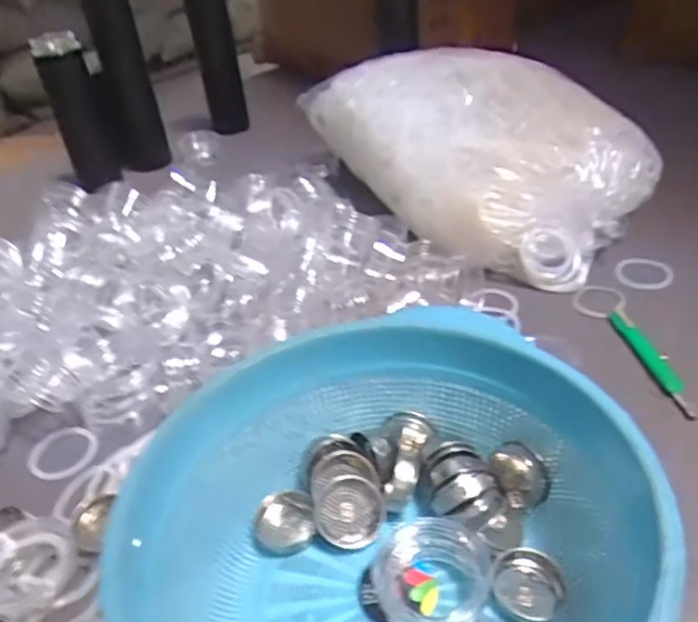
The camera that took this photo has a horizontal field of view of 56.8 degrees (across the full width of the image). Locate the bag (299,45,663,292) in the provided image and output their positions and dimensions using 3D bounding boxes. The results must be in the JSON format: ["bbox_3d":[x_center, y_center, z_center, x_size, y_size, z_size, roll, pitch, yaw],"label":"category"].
[{"bbox_3d":[0.157,-0.221,0.830,0.264,0.160,0.461,-20,38,-17],"label":"bag"}]

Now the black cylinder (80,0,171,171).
[{"bbox_3d":[-0.350,-0.375,0.987,0.075,0.311,0.057,-20,38,-17],"label":"black cylinder"}]

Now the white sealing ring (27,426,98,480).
[{"bbox_3d":[-0.260,0.128,0.583,0.059,0.010,0.053,5,38,15],"label":"white sealing ring"}]

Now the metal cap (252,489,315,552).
[{"bbox_3d":[-0.045,0.144,0.444,0.042,0.015,0.042,-4,37,3],"label":"metal cap"}]

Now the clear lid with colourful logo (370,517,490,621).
[{"bbox_3d":[0.047,0.162,0.392,0.074,0.033,0.066,2,37,11],"label":"clear lid with colourful logo"}]

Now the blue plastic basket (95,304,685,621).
[{"bbox_3d":[0.036,0.128,0.388,0.302,0.120,0.265,-17,38,-14],"label":"blue plastic basket"}]

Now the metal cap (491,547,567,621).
[{"bbox_3d":[0.108,0.168,0.393,0.042,0.023,0.044,-4,37,3],"label":"metal cap"}]

